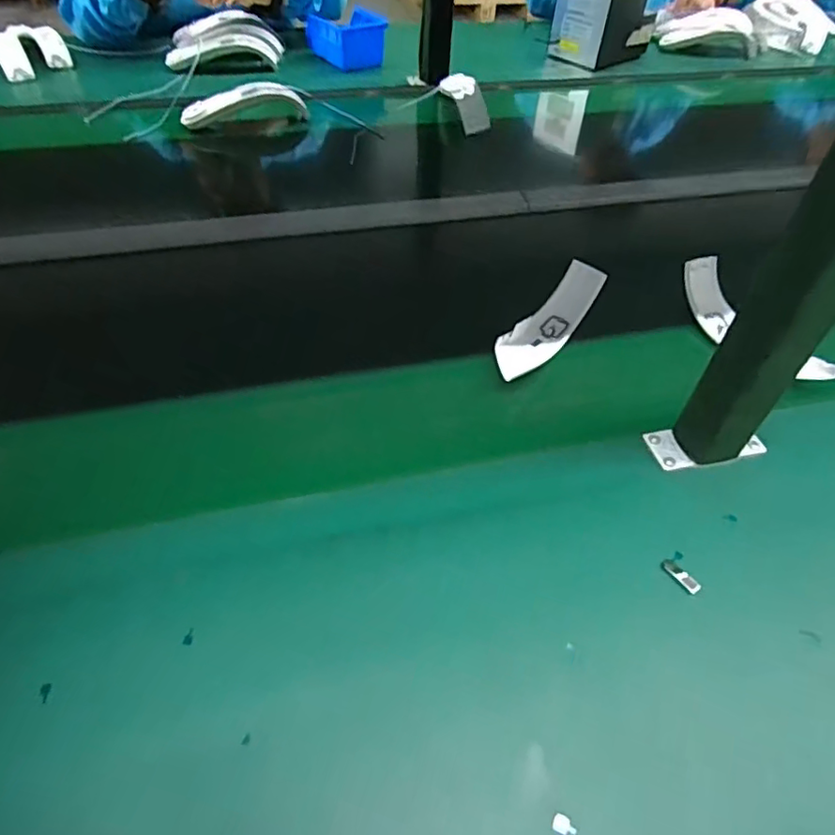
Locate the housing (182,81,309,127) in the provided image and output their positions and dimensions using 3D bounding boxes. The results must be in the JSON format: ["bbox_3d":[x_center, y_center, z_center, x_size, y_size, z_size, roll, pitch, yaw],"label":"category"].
[{"bbox_3d":[-0.290,-0.527,0.964,0.202,0.056,0.059,-16,51,-15],"label":"housing"}]

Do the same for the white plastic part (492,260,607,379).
[{"bbox_3d":[0.128,-0.096,0.585,0.047,0.049,0.170,32,55,25],"label":"white plastic part"}]

